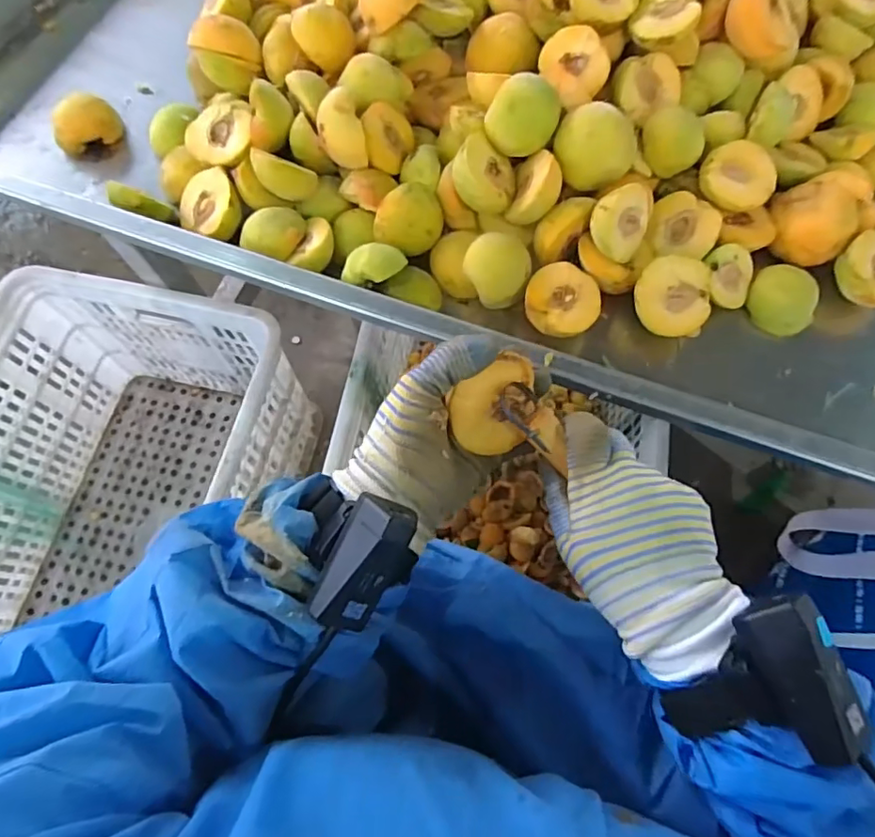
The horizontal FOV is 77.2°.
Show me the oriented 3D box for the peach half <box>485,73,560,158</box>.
[{"bbox_3d":[0.069,-0.255,0.463,0.058,0.055,0.036,-50,46,19],"label":"peach half"}]

